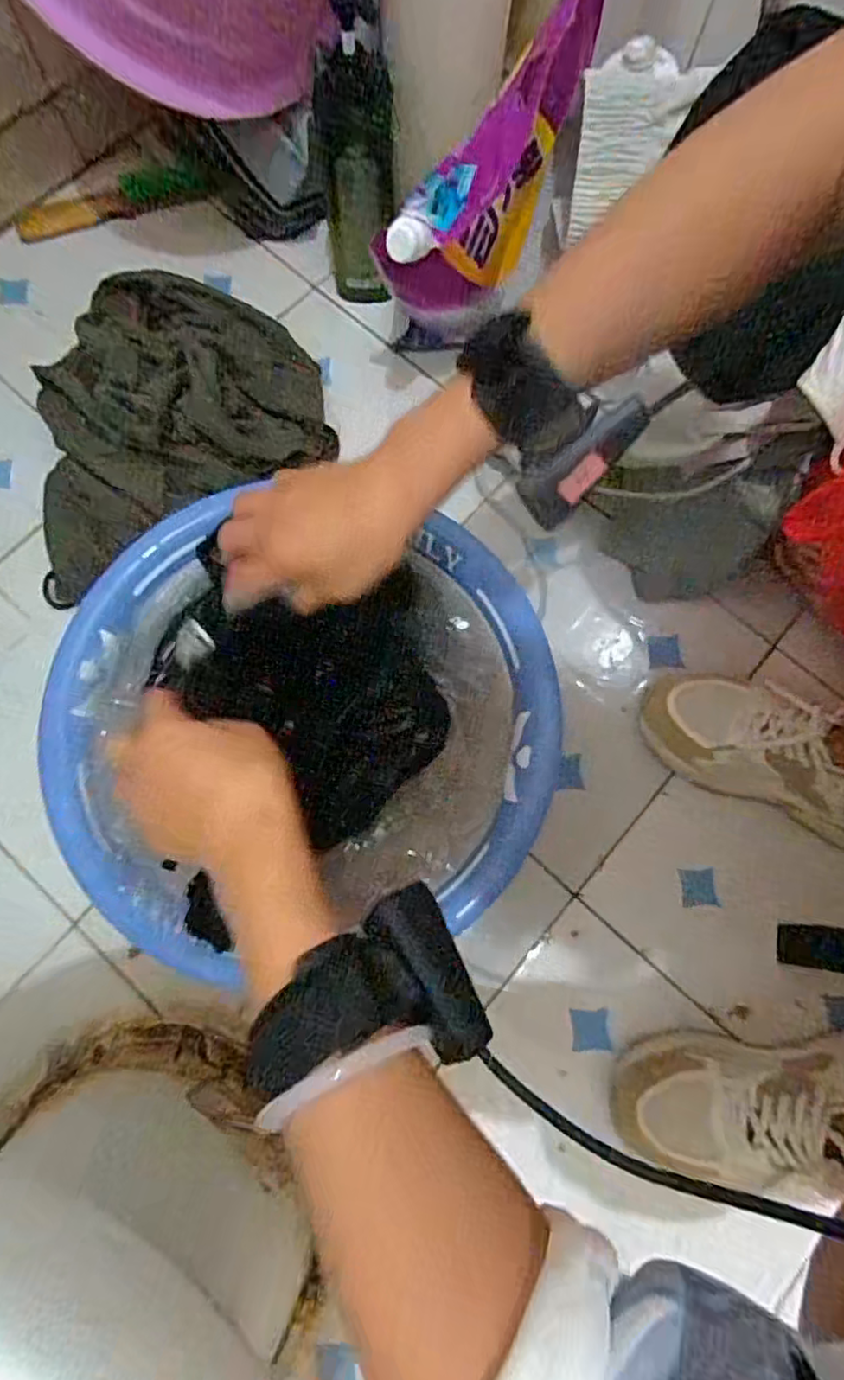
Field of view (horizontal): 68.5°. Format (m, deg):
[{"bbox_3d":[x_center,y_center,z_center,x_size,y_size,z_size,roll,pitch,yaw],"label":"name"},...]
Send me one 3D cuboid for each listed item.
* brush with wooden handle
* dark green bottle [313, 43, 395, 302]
[{"bbox_3d":[-0.324,-0.513,0.651,0.217,0.044,0.022,-8,78,10],"label":"brush with wooden handle"},{"bbox_3d":[-0.058,-0.459,0.574,0.063,0.203,0.060,-8,76,-4],"label":"dark green bottle"}]

